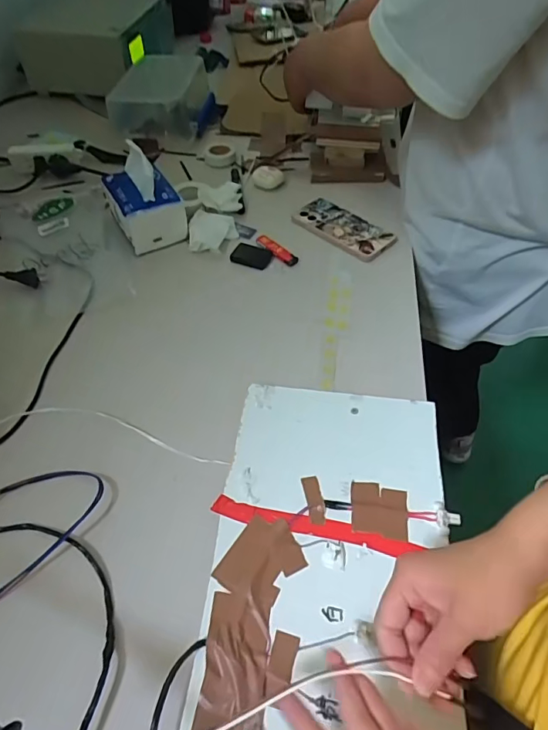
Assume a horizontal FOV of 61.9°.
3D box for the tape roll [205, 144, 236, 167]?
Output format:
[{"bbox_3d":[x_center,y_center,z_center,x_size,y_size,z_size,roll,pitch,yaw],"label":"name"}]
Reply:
[{"bbox_3d":[-0.102,-0.399,0.865,0.058,0.015,0.058,-1,52,1],"label":"tape roll"}]

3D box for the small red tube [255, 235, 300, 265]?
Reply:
[{"bbox_3d":[0.004,-0.176,0.700,0.021,0.008,0.083,-35,59,-23],"label":"small red tube"}]

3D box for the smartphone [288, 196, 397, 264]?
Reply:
[{"bbox_3d":[0.109,-0.218,0.723,0.161,0.009,0.081,38,62,26],"label":"smartphone"}]

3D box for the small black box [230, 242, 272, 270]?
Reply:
[{"bbox_3d":[-0.034,-0.168,0.699,0.060,0.008,0.048,12,54,11],"label":"small black box"}]

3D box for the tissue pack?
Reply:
[{"bbox_3d":[-0.198,-0.255,0.696,0.097,0.110,0.118,-22,55,-15],"label":"tissue pack"}]

